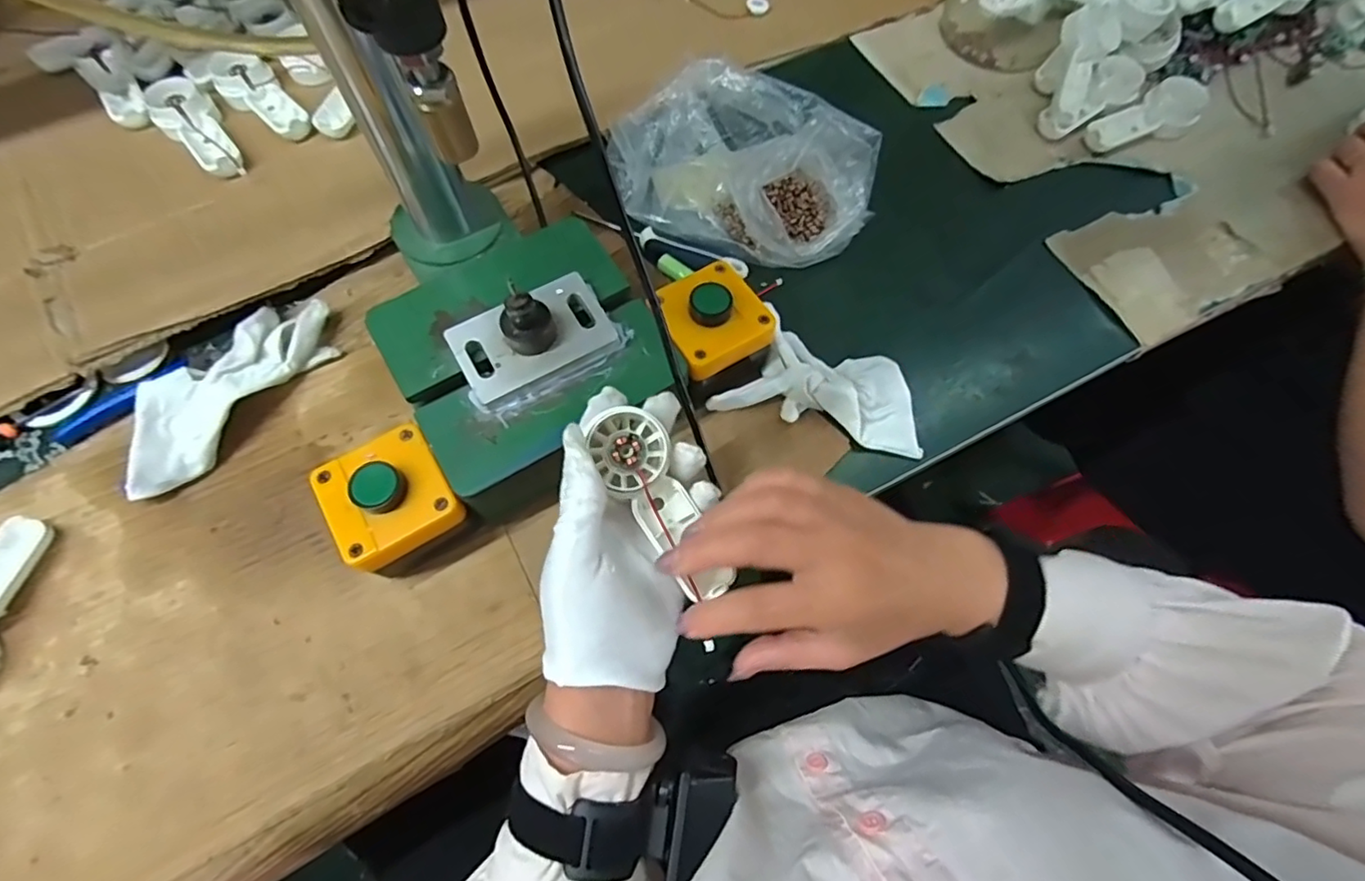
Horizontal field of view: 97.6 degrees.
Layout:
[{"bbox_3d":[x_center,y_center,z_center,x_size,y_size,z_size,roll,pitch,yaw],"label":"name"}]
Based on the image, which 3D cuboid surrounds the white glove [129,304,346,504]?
[{"bbox_3d":[-0.316,-0.038,0.412,0.058,0.035,0.169,35,72,12],"label":"white glove"}]

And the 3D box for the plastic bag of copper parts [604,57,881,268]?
[{"bbox_3d":[0.049,-0.222,0.479,0.200,0.066,0.142,18,70,6],"label":"plastic bag of copper parts"}]

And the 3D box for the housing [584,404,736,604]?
[{"bbox_3d":[-0.011,0.033,0.316,0.038,0.023,0.110,-30,90,-12],"label":"housing"}]

